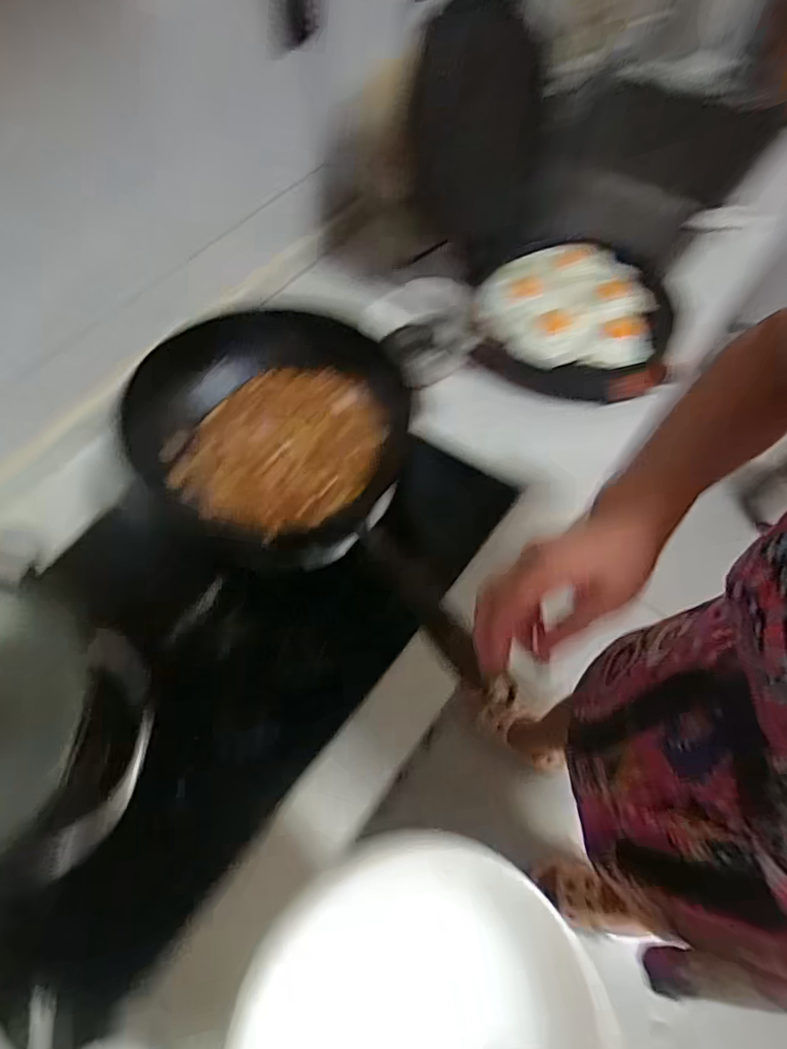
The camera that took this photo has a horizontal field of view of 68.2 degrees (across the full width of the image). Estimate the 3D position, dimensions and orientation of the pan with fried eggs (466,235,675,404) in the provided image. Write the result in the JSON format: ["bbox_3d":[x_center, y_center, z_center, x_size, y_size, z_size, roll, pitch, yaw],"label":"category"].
[{"bbox_3d":[0.262,-0.305,0.839,0.285,0.054,0.286,6,61,5],"label":"pan with fried eggs"}]

